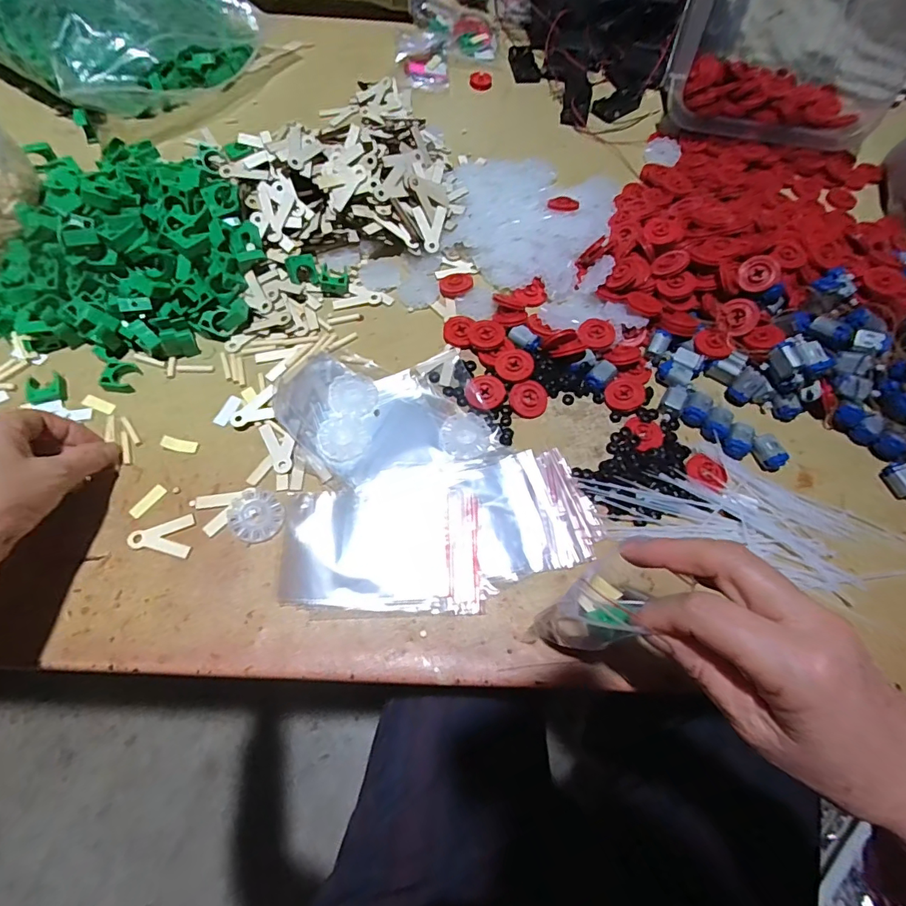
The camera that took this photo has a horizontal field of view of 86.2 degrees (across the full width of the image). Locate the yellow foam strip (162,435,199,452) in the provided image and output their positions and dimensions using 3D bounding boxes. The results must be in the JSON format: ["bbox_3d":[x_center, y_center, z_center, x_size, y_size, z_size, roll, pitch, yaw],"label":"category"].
[{"bbox_3d":[-0.216,-0.007,0.383,0.027,0.004,0.010,9,64,1],"label":"yellow foam strip"}]

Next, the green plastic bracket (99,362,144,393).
[{"bbox_3d":[-0.276,-0.064,0.402,0.026,0.011,0.026,1,64,-3],"label":"green plastic bracket"}]

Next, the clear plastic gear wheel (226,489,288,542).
[{"bbox_3d":[-0.145,0.045,0.359,0.038,0.005,0.041,1,64,-3],"label":"clear plastic gear wheel"}]

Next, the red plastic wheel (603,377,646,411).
[{"bbox_3d":[0.148,-0.052,0.419,0.033,0.013,0.033,-9,68,22],"label":"red plastic wheel"}]

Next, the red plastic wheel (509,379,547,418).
[{"bbox_3d":[0.065,-0.046,0.415,0.032,0.007,0.032,0,86,1],"label":"red plastic wheel"}]

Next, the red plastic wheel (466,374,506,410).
[{"bbox_3d":[0.027,-0.052,0.409,0.032,0.006,0.032,1,64,-3],"label":"red plastic wheel"}]

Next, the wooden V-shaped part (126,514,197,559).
[{"bbox_3d":[-0.211,0.061,0.350,0.044,0.004,0.031,-4,65,-5],"label":"wooden V-shaped part"}]

